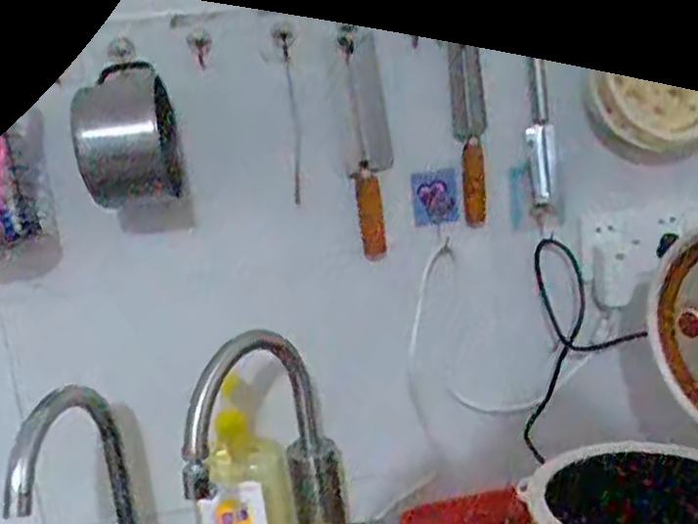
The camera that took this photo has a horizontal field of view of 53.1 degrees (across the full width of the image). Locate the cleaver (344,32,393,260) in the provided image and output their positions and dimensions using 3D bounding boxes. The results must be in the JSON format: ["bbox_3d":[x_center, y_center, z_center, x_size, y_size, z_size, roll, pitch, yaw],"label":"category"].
[{"bbox_3d":[0.027,-0.127,0.811,0.044,0.267,0.013,3,24,14],"label":"cleaver"}]

